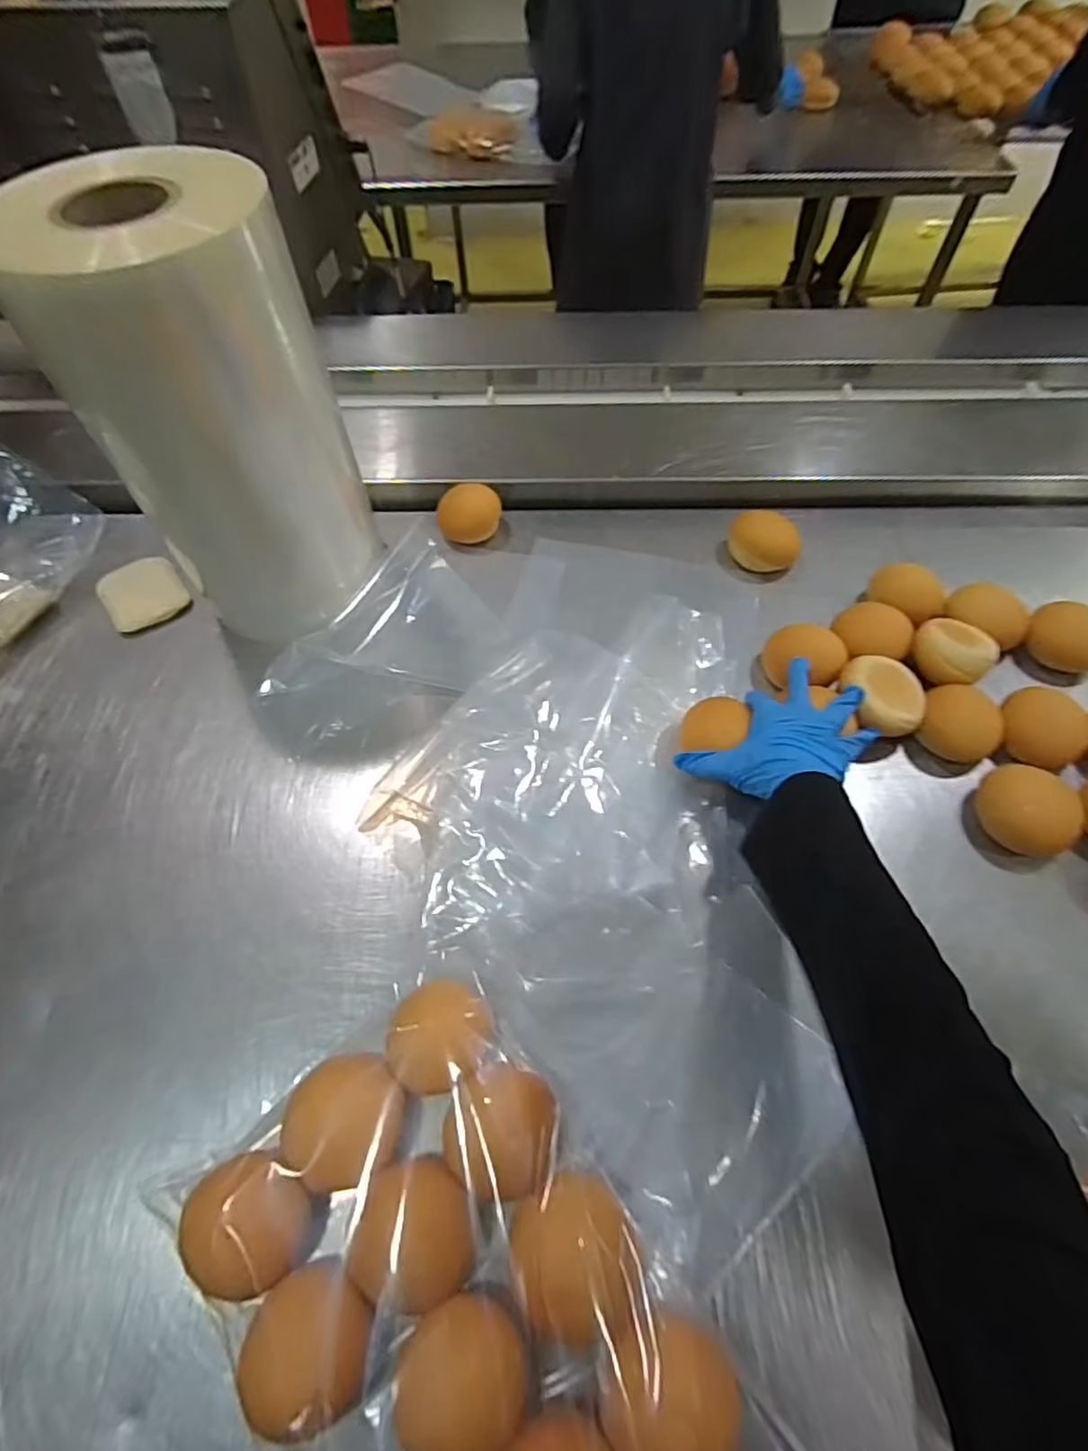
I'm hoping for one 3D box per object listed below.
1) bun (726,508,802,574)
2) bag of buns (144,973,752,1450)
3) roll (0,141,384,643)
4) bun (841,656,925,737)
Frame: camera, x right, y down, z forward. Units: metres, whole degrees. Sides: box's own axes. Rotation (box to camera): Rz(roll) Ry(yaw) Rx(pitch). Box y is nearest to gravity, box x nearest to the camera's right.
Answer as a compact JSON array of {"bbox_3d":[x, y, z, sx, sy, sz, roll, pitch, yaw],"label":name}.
[{"bbox_3d":[0.261,-0.218,0.736,0.081,0.048,0.068,4,60,4],"label":"bun"},{"bbox_3d":[-0.065,0.359,0.396,0.240,0.070,0.324,-35,65,-17],"label":"bag of buns"},{"bbox_3d":[-0.299,-0.268,0.593,0.160,0.380,0.165,17,62,12],"label":"roll"},{"bbox_3d":[0.334,-0.030,0.615,0.083,0.043,0.056,36,67,20],"label":"bun"}]

